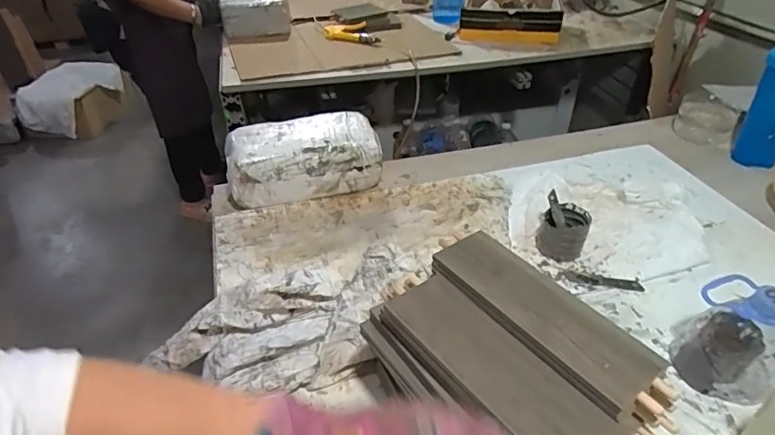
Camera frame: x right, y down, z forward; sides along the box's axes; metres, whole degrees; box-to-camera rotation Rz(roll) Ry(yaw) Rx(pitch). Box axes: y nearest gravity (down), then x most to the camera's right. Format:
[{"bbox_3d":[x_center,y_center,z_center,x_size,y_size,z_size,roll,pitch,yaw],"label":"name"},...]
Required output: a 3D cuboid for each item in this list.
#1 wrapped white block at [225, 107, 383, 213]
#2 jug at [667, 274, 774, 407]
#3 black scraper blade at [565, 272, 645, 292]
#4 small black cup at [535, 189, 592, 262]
[{"bbox_3d":[-0.142,-0.095,0.849,0.244,0.108,0.113,-12,39,-14],"label":"wrapped white block"},{"bbox_3d":[0.371,0.123,0.535,0.088,0.123,0.097,-29,46,-32],"label":"jug"},{"bbox_3d":[0.293,0.087,0.681,0.098,0.005,0.017,10,39,10],"label":"black scraper blade"},{"bbox_3d":[0.252,0.019,0.719,0.066,0.057,0.077,16,40,21],"label":"small black cup"}]

